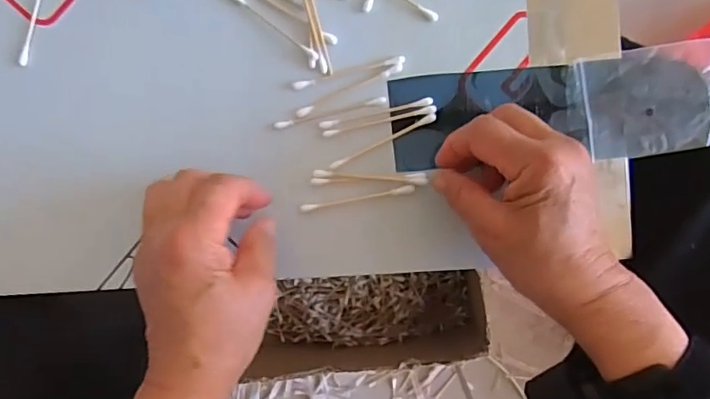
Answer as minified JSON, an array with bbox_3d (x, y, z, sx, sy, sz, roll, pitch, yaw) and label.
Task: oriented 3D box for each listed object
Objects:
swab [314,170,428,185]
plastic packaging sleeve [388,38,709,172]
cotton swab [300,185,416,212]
[{"bbox_3d":[0.010,-0.014,0.353,0.072,0.004,0.005,5,95,4],"label":"swab"},{"bbox_3d":[0.127,-0.055,0.347,0.206,0.008,0.065,-7,88,4],"label":"plastic packaging sleeve"},{"bbox_3d":[0.002,-0.001,0.354,0.073,0.005,0.005,-10,90,3],"label":"cotton swab"}]

